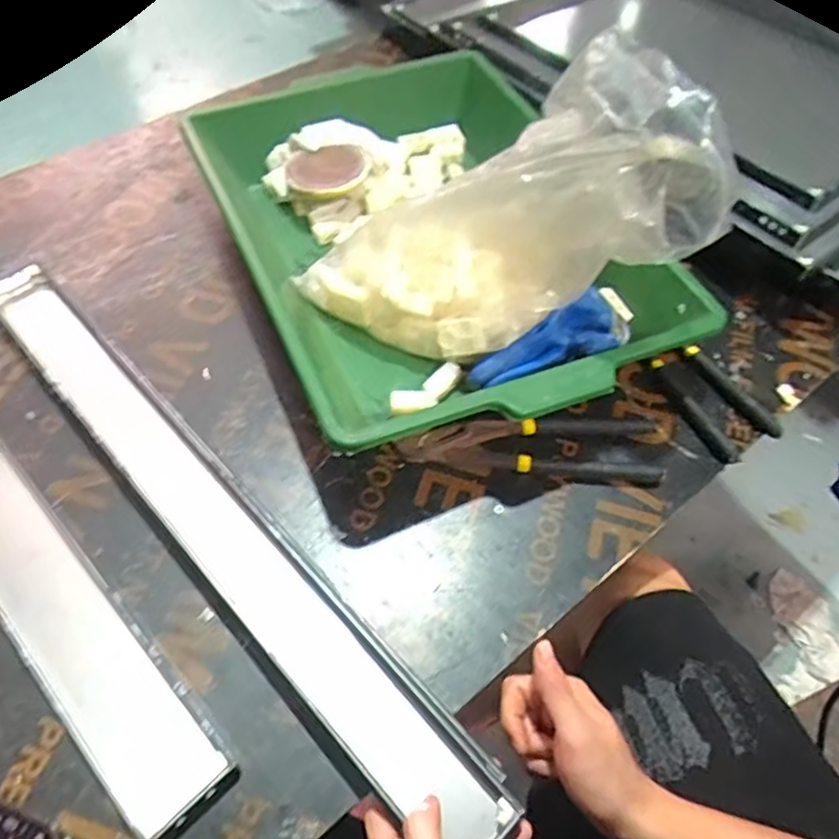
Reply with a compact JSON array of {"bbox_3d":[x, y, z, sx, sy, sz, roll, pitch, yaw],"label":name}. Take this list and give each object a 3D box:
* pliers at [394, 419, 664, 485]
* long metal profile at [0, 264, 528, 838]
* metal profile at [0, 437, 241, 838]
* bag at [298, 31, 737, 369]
[{"bbox_3d":[0.101,0.026,0.586,0.230,0.014,0.065,-1,56,-2],"label":"pliers"},{"bbox_3d":[-0.177,0.067,0.526,0.068,0.018,0.635,-39,66,-24],"label":"long metal profile"},{"bbox_3d":[-0.275,0.141,0.497,0.070,0.013,0.372,-38,65,-24],"label":"metal profile"},{"bbox_3d":[0.072,-0.163,0.572,0.373,0.142,0.151,-19,47,36],"label":"bag"}]

